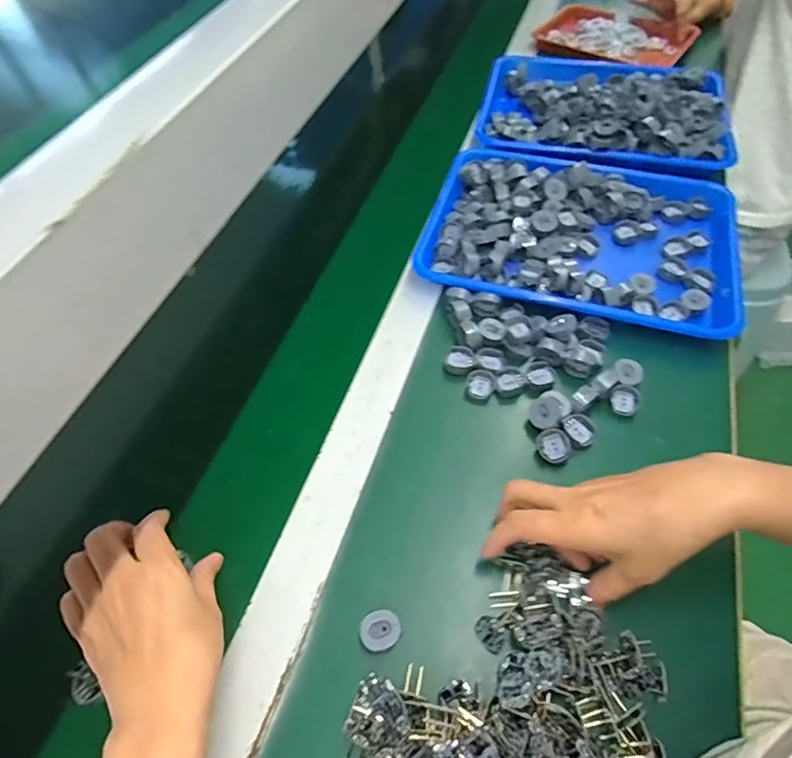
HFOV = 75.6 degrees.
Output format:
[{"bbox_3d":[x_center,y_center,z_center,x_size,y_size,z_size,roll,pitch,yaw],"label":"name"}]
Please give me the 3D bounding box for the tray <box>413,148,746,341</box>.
[{"bbox_3d":[0.205,-0.169,0.581,0.332,0.044,0.256,11,56,10],"label":"tray"}]

